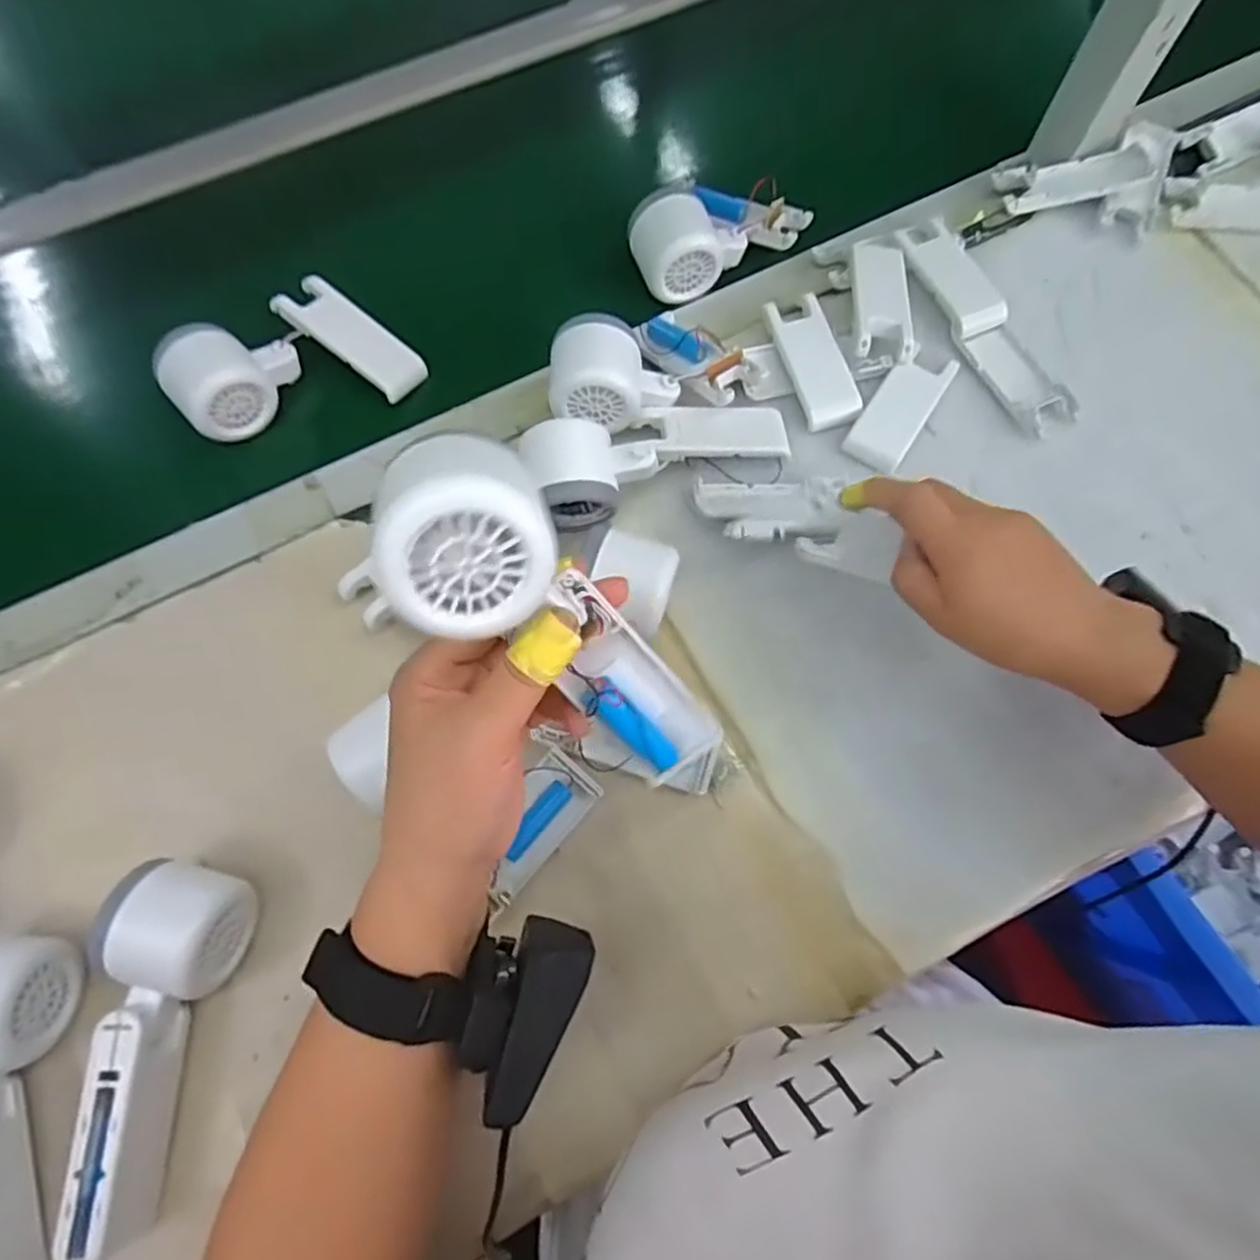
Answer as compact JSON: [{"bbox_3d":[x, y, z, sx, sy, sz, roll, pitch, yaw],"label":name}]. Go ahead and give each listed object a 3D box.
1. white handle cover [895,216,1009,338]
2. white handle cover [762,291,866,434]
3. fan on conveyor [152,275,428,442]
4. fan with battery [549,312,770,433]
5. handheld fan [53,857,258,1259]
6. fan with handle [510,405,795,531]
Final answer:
[{"bbox_3d":[0.233,-0.257,0.520,0.039,0.019,0.099,-21,72,-8],"label":"white handle cover"},{"bbox_3d":[0.129,-0.186,0.497,0.040,0.016,0.099,-16,71,-6],"label":"white handle cover"},{"bbox_3d":[-0.234,-0.186,0.498,0.157,0.047,0.090,-21,71,-18],"label":"fan on conveyor"},{"bbox_3d":[0.010,-0.170,0.471,0.127,0.047,0.095,-36,74,-12],"label":"fan with battery"},{"bbox_3d":[-0.245,0.207,0.360,0.057,0.057,0.170,10,71,3],"label":"handheld fan"},{"bbox_3d":[0.018,-0.117,0.469,0.174,0.050,0.055,-18,71,-18],"label":"fan with handle"}]

